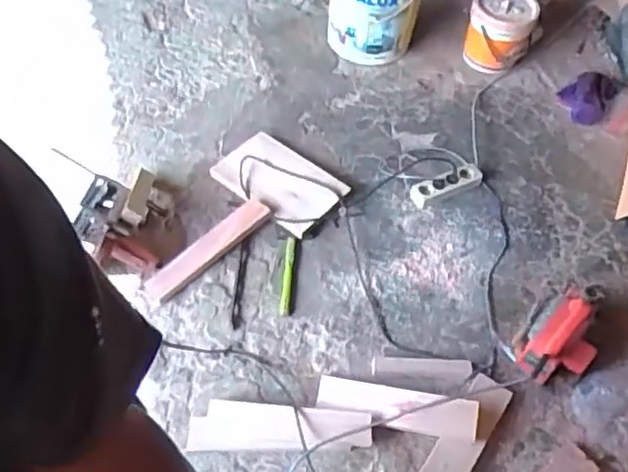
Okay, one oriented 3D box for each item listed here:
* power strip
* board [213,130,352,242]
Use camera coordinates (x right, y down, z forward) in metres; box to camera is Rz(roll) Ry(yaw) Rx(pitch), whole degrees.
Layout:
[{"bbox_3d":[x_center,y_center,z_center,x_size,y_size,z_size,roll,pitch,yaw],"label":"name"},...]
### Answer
[{"bbox_3d":[0.364,-0.145,1.800,0.214,0.048,0.070,-20,58,-18],"label":"power strip"},{"bbox_3d":[-0.093,-0.151,1.766,0.327,0.029,0.200,35,61,19],"label":"board"}]

